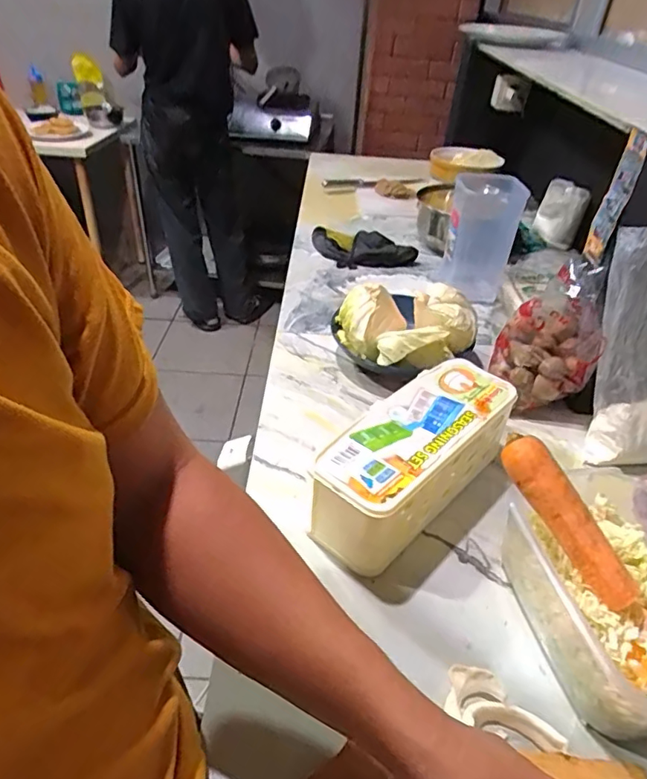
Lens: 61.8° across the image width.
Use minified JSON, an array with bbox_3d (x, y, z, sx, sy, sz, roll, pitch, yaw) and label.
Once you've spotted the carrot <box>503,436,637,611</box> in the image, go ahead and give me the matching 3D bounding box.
[{"bbox_3d":[0.197,0.103,0.438,0.029,0.032,0.147,-21,71,-29],"label":"carrot"}]

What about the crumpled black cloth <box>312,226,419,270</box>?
[{"bbox_3d":[0.056,-0.267,1.014,0.212,0.046,0.100,23,41,23],"label":"crumpled black cloth"}]

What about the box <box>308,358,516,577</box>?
[{"bbox_3d":[0.091,0.070,0.551,0.093,0.093,0.237,31,45,30],"label":"box"}]

